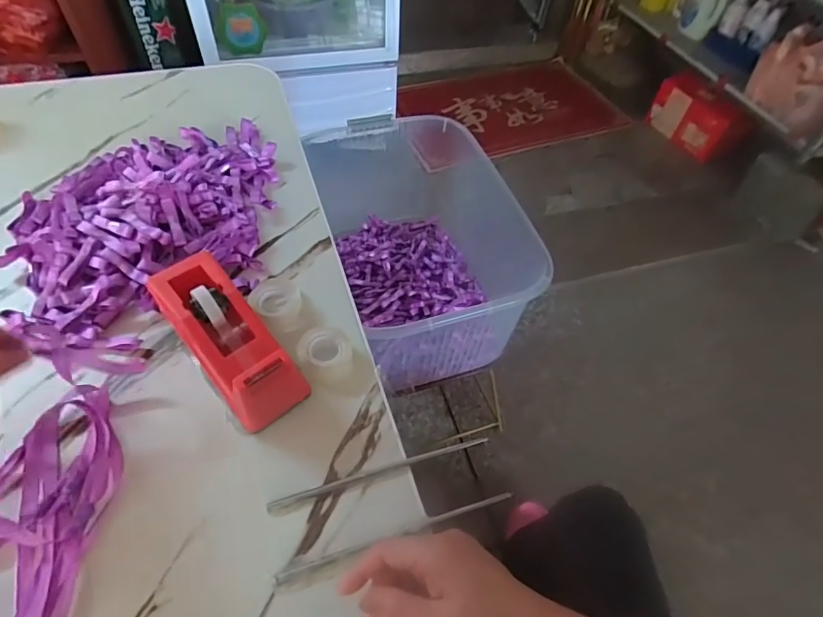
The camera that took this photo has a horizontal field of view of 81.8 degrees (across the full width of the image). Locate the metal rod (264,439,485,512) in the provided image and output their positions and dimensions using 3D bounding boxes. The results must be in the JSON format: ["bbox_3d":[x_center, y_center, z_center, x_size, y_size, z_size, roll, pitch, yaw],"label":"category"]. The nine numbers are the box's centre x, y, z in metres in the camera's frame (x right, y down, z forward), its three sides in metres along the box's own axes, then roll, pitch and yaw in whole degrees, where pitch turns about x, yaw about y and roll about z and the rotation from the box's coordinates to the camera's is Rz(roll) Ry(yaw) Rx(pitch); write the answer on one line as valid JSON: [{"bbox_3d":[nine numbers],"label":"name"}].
[{"bbox_3d":[-0.024,0.129,0.377,0.175,0.009,0.007,-13,54,-14],"label":"metal rod"}]

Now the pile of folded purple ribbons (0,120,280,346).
[{"bbox_3d":[-0.277,-0.111,0.508,0.285,0.051,0.297,-18,56,-18],"label":"pile of folded purple ribbons"}]

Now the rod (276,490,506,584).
[{"bbox_3d":[-0.010,0.167,0.353,0.181,0.007,0.007,-14,55,-14],"label":"rod"}]

